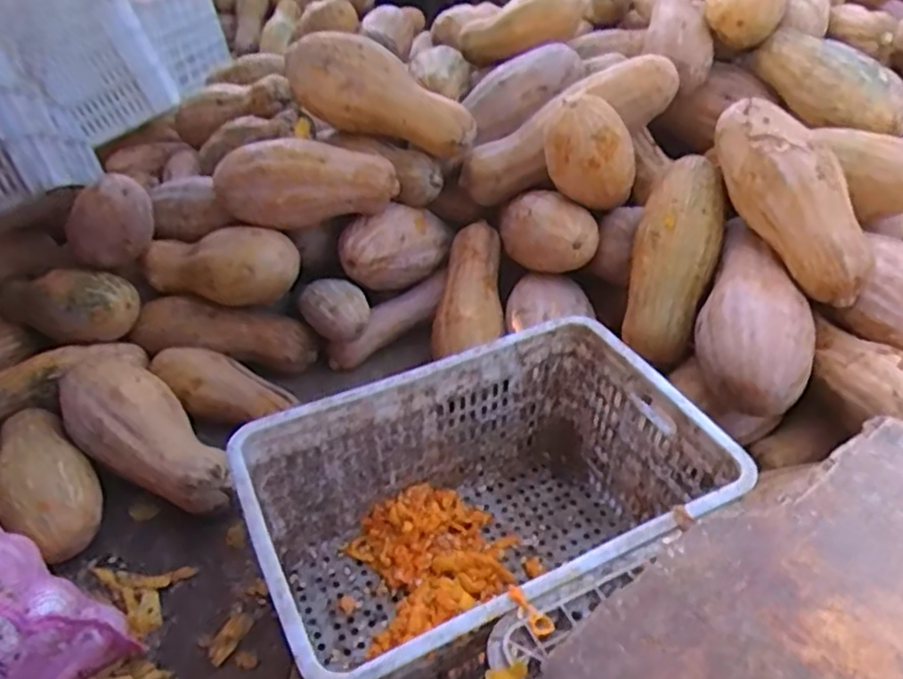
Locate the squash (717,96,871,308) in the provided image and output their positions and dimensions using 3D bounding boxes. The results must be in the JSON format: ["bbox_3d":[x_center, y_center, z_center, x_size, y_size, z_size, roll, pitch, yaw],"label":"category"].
[{"bbox_3d":[0.515,-0.212,1.023,0.110,0.110,0.345,-16,72,-17],"label":"squash"}]

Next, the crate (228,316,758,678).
[{"bbox_3d":[0.042,0.240,0.854,0.517,0.282,0.343,-19,43,-21],"label":"crate"}]

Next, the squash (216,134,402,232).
[{"bbox_3d":[-0.254,-0.278,1.194,0.294,0.137,0.121,-18,42,-19],"label":"squash"}]

